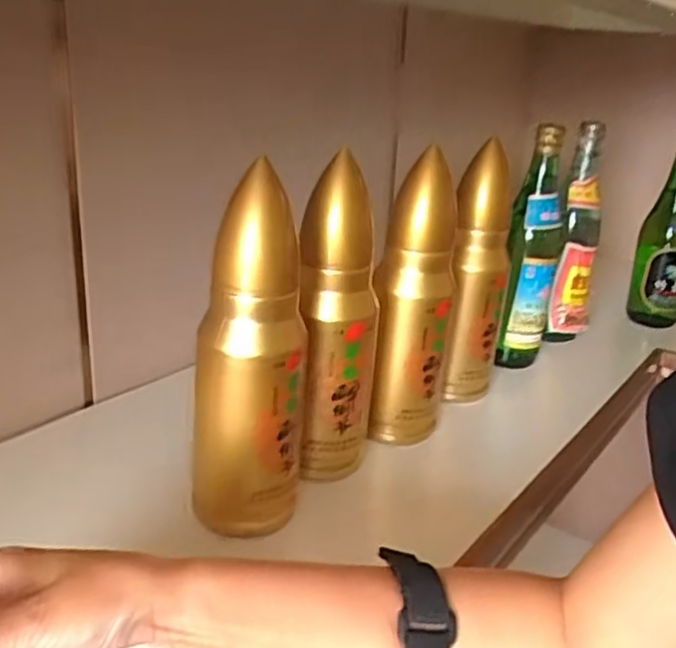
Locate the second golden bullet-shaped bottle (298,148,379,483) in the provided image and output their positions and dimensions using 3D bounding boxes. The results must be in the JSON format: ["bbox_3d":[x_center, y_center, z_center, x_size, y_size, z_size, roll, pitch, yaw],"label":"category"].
[{"bbox_3d":[-0.001,0.002,0.543,0.059,0.225,0.073,3,20,-2],"label":"second golden bullet-shaped bottle"}]

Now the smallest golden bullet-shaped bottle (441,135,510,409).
[{"bbox_3d":[0.131,-0.040,0.680,0.056,0.230,0.051,9,21,14],"label":"smallest golden bullet-shaped bottle"}]

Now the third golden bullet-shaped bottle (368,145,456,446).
[{"bbox_3d":[0.064,-0.016,0.594,0.061,0.231,0.064,7,21,9],"label":"third golden bullet-shaped bottle"}]

